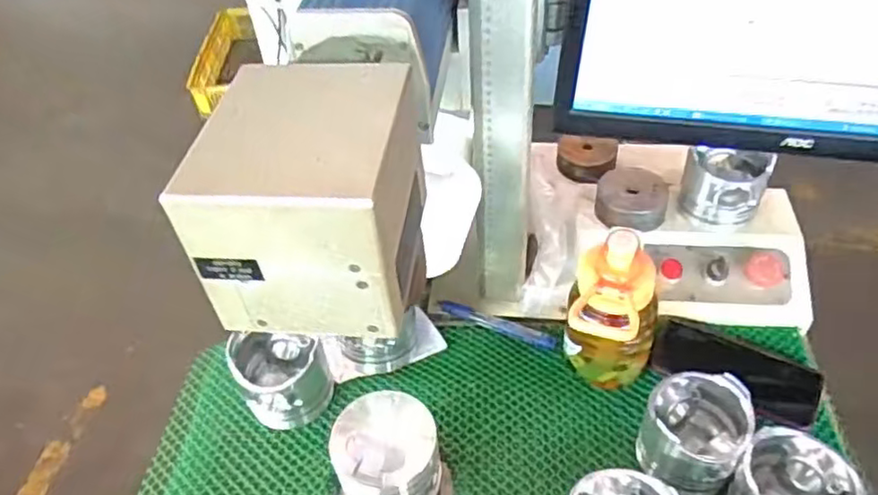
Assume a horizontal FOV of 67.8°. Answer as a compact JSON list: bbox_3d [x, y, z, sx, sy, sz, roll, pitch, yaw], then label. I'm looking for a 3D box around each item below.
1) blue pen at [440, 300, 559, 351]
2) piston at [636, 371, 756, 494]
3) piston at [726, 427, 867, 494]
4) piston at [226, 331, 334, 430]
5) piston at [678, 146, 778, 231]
[{"bbox_3d":[0.067,0.090,0.764,0.146,0.011,0.019,20,50,22],"label":"blue pen"},{"bbox_3d":[0.239,0.172,0.617,0.083,0.086,0.085,-2,45,2],"label":"piston"},{"bbox_3d":[0.306,0.219,0.571,0.086,0.079,0.089,-2,45,2],"label":"piston"},{"bbox_3d":[-0.162,0.130,0.681,0.087,0.085,0.086,-2,45,2],"label":"piston"},{"bbox_3d":[0.341,-0.076,0.780,0.093,0.083,0.081,23,51,24],"label":"piston"}]

